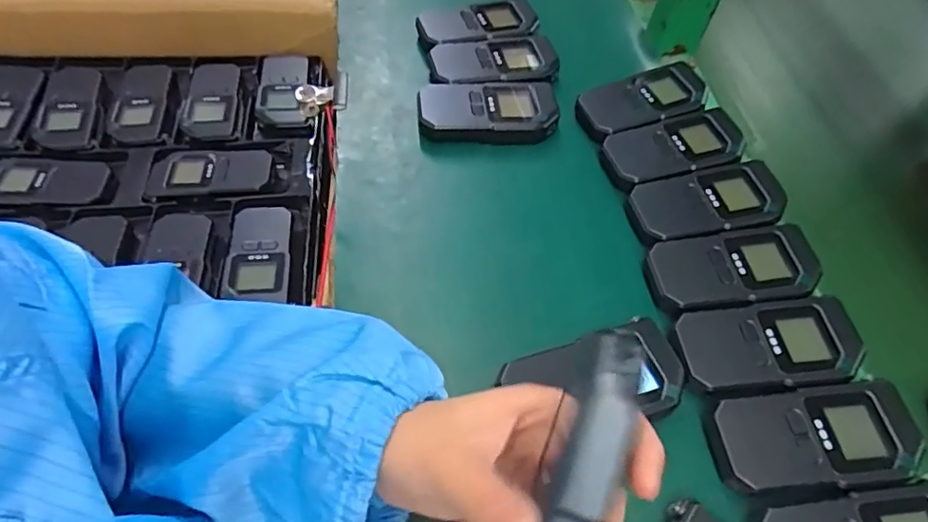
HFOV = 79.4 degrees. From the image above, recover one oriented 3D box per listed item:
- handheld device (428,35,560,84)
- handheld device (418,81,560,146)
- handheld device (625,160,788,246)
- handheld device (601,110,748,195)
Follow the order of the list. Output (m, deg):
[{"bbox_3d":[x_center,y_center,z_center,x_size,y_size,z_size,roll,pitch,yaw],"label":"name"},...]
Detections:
[{"bbox_3d":[0.027,-0.179,0.510,0.117,0.021,0.067,-7,56,-9],"label":"handheld device"},{"bbox_3d":[0.021,-0.126,0.474,0.116,0.021,0.064,-4,56,-7],"label":"handheld device"},{"bbox_3d":[0.186,-0.041,0.430,0.116,0.027,0.058,-10,57,-11],"label":"handheld device"},{"bbox_3d":[0.174,-0.089,0.463,0.123,0.027,0.057,-14,58,-14],"label":"handheld device"}]

